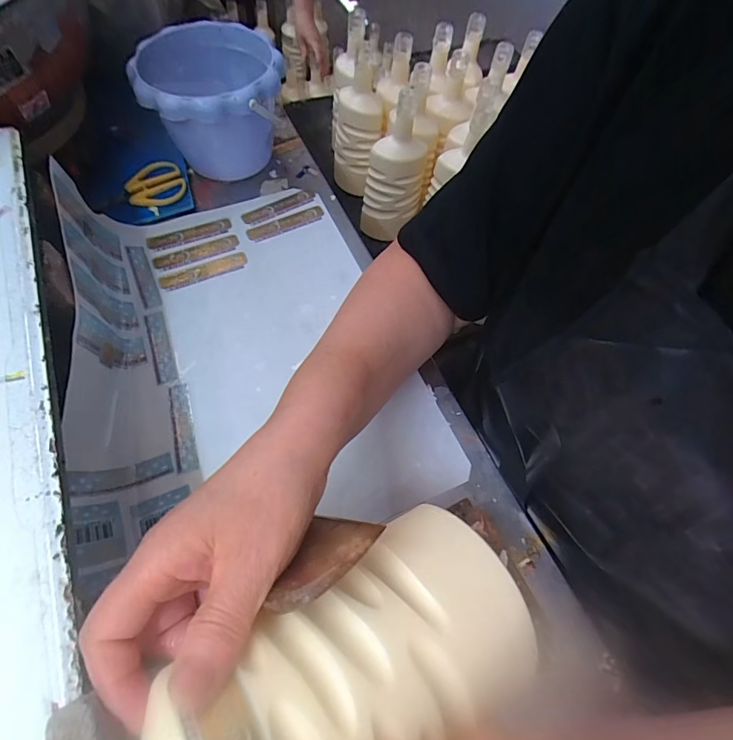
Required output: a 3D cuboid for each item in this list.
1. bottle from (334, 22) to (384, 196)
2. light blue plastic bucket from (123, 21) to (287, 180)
[{"bbox_3d":[-0.015,-0.462,0.792,0.086,0.244,0.100,4,60,-3],"label":"bottle"},{"bbox_3d":[-0.170,-0.296,0.491,0.143,0.130,0.146,-1,64,-3],"label":"light blue plastic bucket"}]

